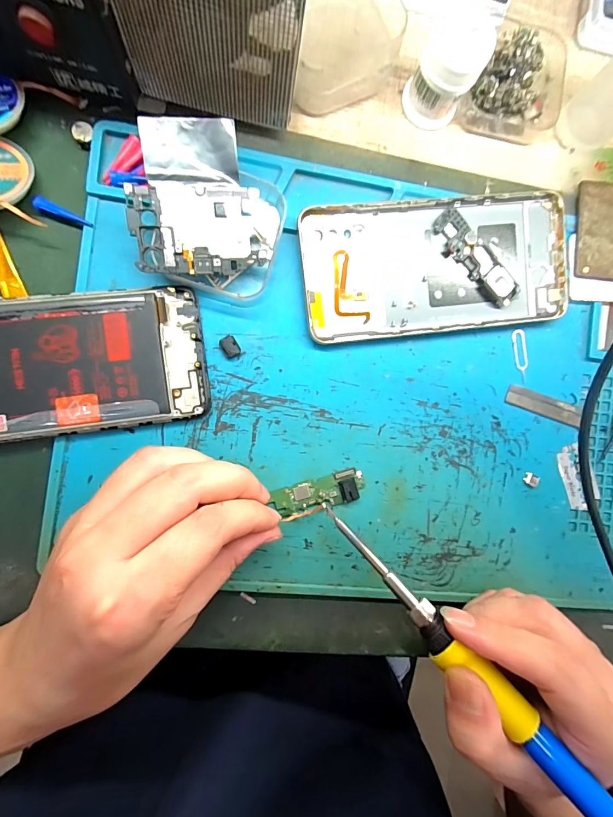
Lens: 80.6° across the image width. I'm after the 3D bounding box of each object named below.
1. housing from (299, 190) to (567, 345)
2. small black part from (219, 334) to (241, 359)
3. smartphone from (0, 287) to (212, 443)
[{"bbox_3d":[0.078,-0.084,0.215,0.159,0.014,0.075,-8,91,-7],"label":"housing"},{"bbox_3d":[-0.043,-0.035,0.205,0.009,0.004,0.012,-35,95,-6],"label":"small black part"},{"bbox_3d":[-0.134,-0.021,0.190,0.155,0.010,0.070,-7,91,-7],"label":"smartphone"}]

